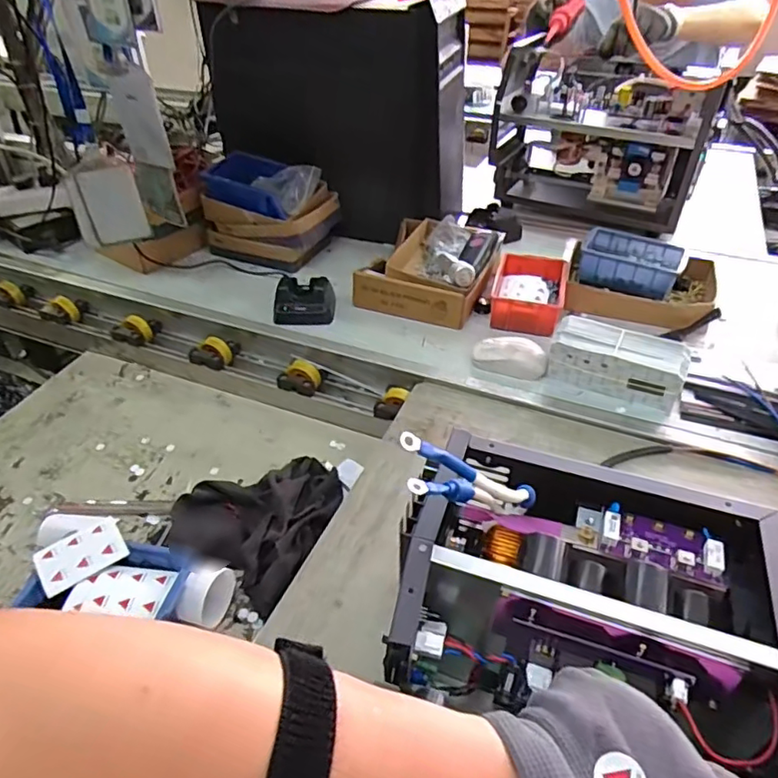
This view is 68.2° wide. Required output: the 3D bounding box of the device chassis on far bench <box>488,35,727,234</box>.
[{"bbox_3d":[0.402,-0.475,1.096,0.366,0.261,0.239,20,44,22],"label":"device chassis on far bench"}]

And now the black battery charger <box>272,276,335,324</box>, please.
[{"bbox_3d":[-0.125,-0.128,0.850,0.088,0.054,0.067,-2,40,-2],"label":"black battery charger"}]

